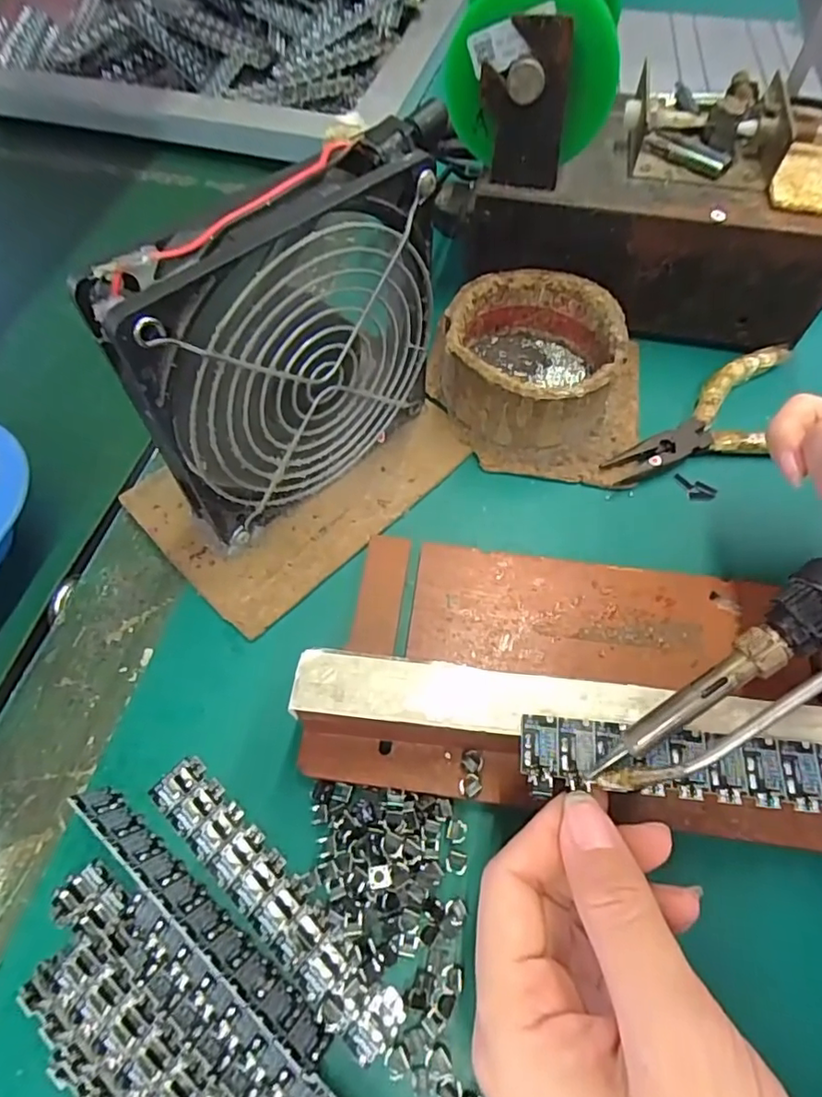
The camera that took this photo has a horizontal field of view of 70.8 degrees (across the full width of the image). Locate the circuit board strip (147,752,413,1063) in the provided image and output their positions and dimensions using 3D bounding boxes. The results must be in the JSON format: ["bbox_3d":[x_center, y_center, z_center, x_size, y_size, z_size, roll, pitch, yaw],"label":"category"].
[{"bbox_3d":[-0.047,0.112,0.189,0.107,0.004,0.019,39,67,20],"label":"circuit board strip"}]

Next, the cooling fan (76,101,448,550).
[{"bbox_3d":[-0.040,-0.068,0.219,0.120,0.127,0.024,-41,68,-21],"label":"cooling fan"}]

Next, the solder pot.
[{"bbox_3d":[0.062,-0.086,0.279,0.105,0.043,0.092,8,60,5],"label":"solder pot"}]

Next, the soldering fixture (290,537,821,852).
[{"bbox_3d":[0.075,0.042,0.204,0.213,0.039,0.100,7,60,4],"label":"soldering fixture"}]

